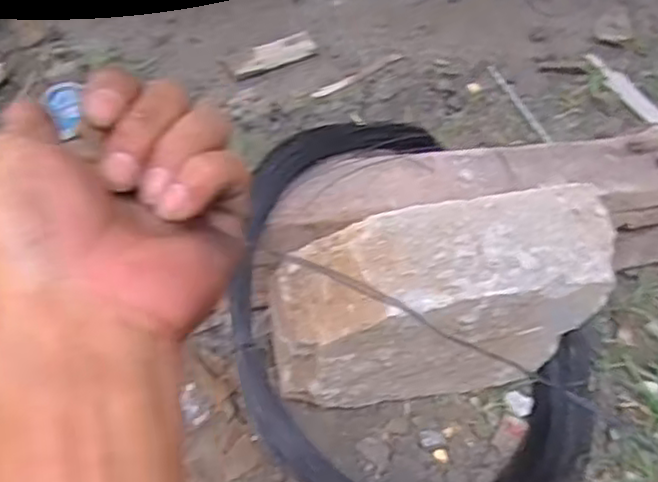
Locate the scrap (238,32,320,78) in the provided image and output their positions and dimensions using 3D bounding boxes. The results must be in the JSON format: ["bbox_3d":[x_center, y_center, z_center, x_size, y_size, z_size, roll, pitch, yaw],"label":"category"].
[{"bbox_3d":[-0.080,-0.275,1.016,0.125,0.007,0.041,-23,75,-15],"label":"scrap"}]

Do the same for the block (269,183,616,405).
[{"bbox_3d":[0.094,0.058,0.630,0.271,0.176,0.098,-8,55,-8],"label":"block"}]

